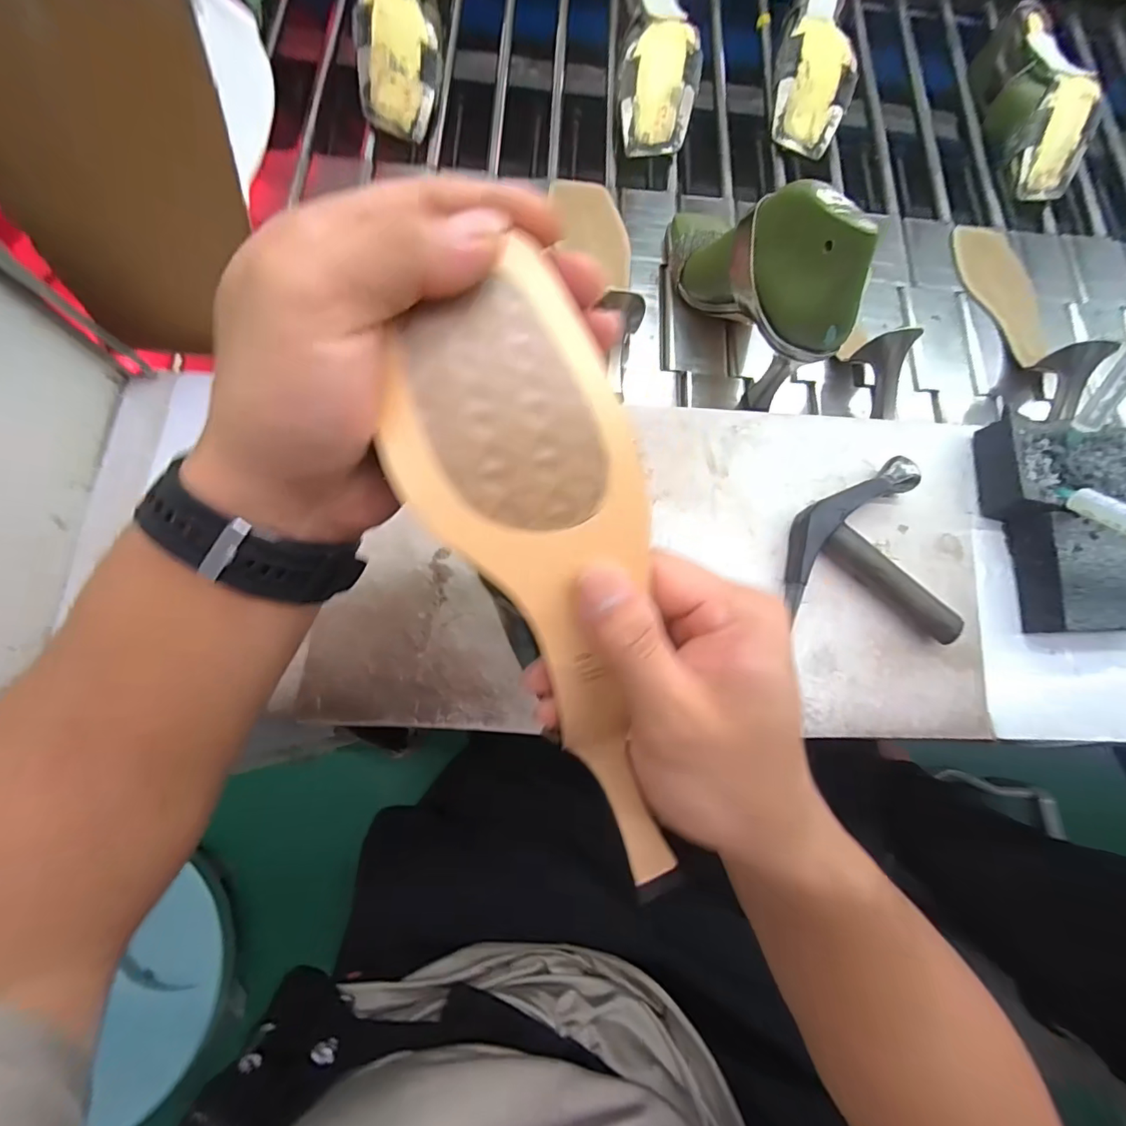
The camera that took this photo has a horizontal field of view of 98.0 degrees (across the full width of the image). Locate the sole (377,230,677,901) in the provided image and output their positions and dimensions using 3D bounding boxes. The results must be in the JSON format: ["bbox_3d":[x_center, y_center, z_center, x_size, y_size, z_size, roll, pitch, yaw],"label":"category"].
[{"bbox_3d":[0.003,0.024,0.185,0.078,0.013,0.242,-18,107,-5],"label":"sole"}]

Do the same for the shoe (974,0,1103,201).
[{"bbox_3d":[0.556,-0.536,0.579,0.085,0.080,0.235,2,78,-1],"label":"shoe"}]

